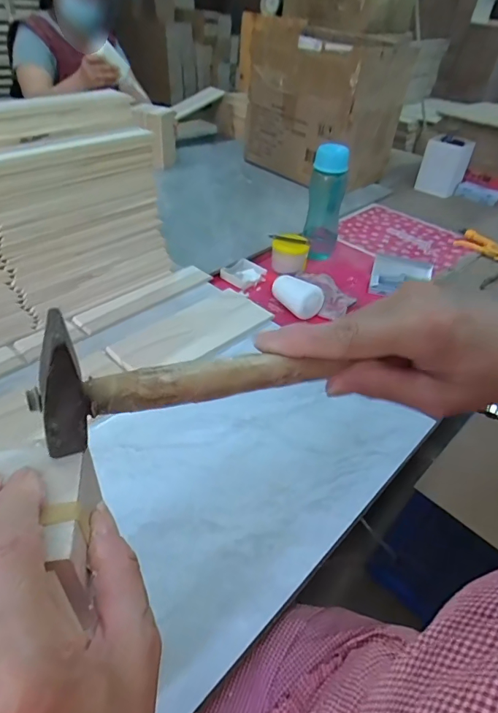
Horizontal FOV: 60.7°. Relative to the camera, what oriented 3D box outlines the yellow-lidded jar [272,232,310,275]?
[{"bbox_3d":[0.089,-0.226,0.940,0.080,0.062,0.074,6,42,1],"label":"yellow-lidded jar"}]

